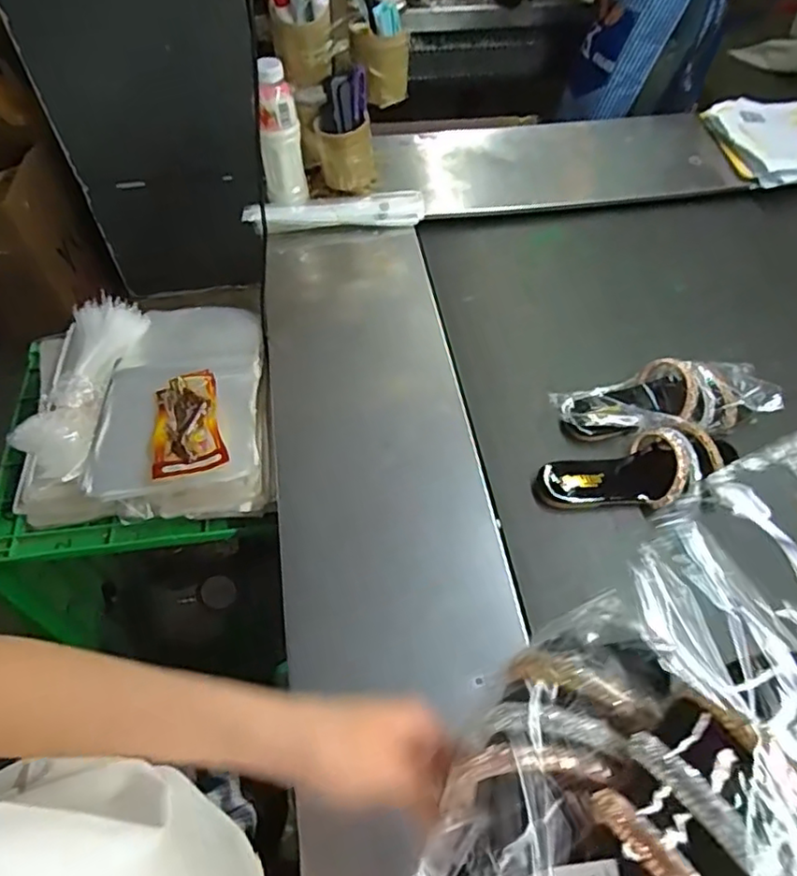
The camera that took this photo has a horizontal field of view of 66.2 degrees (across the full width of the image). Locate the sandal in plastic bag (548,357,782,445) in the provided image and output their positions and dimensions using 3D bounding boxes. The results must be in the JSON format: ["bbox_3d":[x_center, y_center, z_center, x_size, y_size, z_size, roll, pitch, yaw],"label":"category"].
[{"bbox_3d":[0.331,-0.050,0.766,0.253,0.060,0.112,-9,56,9],"label":"sandal in plastic bag"}]

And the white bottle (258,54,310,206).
[{"bbox_3d":[-0.174,-0.440,0.901,0.059,0.196,0.050,-5,57,-4],"label":"white bottle"}]

